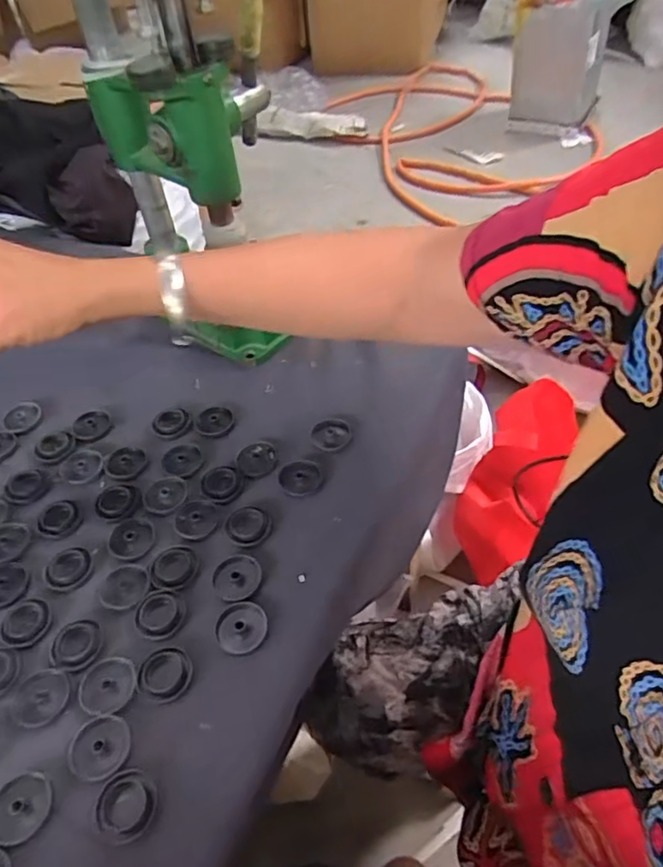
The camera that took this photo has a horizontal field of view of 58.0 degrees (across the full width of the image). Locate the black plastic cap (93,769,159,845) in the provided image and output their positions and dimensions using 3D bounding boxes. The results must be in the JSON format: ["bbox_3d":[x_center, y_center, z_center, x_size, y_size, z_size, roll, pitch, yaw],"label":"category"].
[{"bbox_3d":[-0.110,0.197,0.319,0.033,0.004,0.032,-3,48,4],"label":"black plastic cap"}]

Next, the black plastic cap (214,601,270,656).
[{"bbox_3d":[-0.058,0.122,0.380,0.032,0.004,0.034,-3,48,4],"label":"black plastic cap"}]

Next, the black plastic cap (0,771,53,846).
[{"bbox_3d":[-0.167,0.200,0.320,0.033,0.004,0.032,-3,48,4],"label":"black plastic cap"}]

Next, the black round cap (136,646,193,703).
[{"bbox_3d":[-0.102,0.147,0.366,0.032,0.004,0.033,-3,48,4],"label":"black round cap"}]

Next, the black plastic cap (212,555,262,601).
[{"bbox_3d":[-0.064,0.097,0.406,0.032,0.004,0.032,-3,48,4],"label":"black plastic cap"}]

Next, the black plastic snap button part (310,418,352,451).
[{"bbox_3d":[0.000,0.001,0.485,0.033,0.004,0.034,-3,48,4],"label":"black plastic snap button part"}]

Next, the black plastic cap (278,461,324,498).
[{"bbox_3d":[-0.024,0.034,0.458,0.032,0.004,0.032,-3,48,4],"label":"black plastic cap"}]

